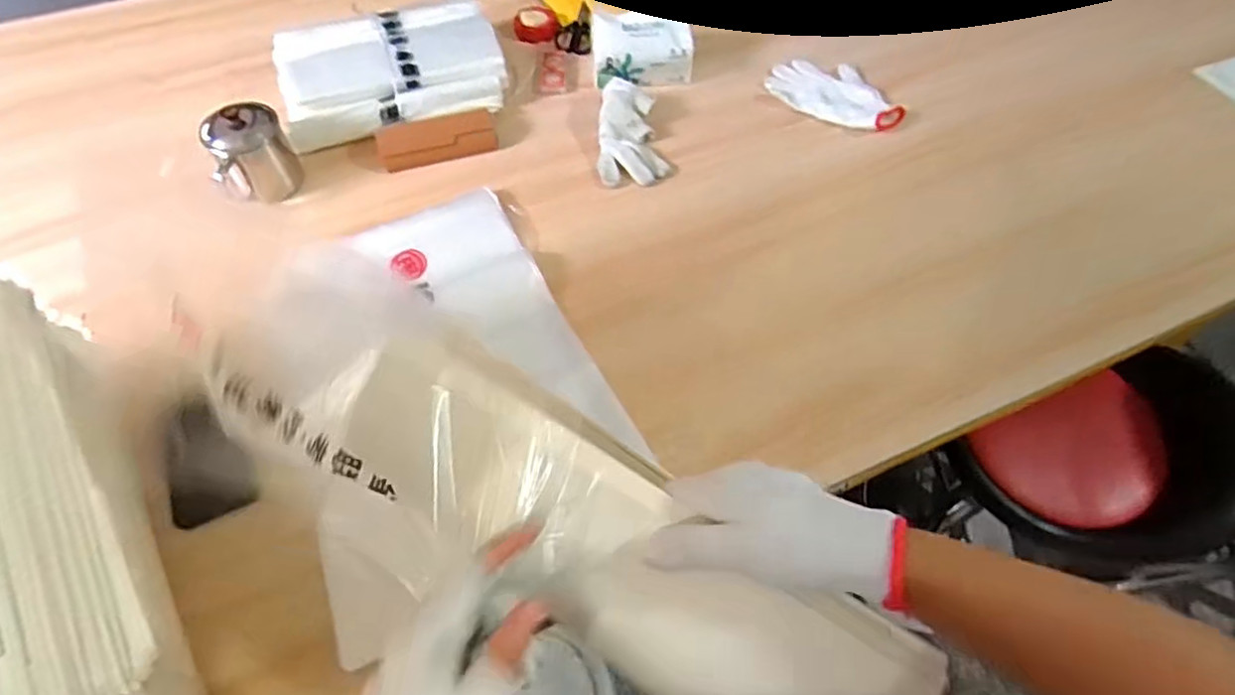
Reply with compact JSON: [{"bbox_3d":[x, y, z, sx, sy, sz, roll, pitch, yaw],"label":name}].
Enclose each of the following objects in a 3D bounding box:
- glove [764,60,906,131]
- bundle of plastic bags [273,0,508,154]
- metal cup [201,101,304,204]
[{"bbox_3d":[0.314,-0.370,0.940,0.201,0.035,0.109,27,62,16],"label":"glove"},{"bbox_3d":[-0.319,-0.391,0.916,0.300,0.068,0.203,-18,60,-12],"label":"bundle of plastic bags"},{"bbox_3d":[-0.458,-0.245,0.813,0.089,0.090,0.089,0,58,0],"label":"metal cup"}]

